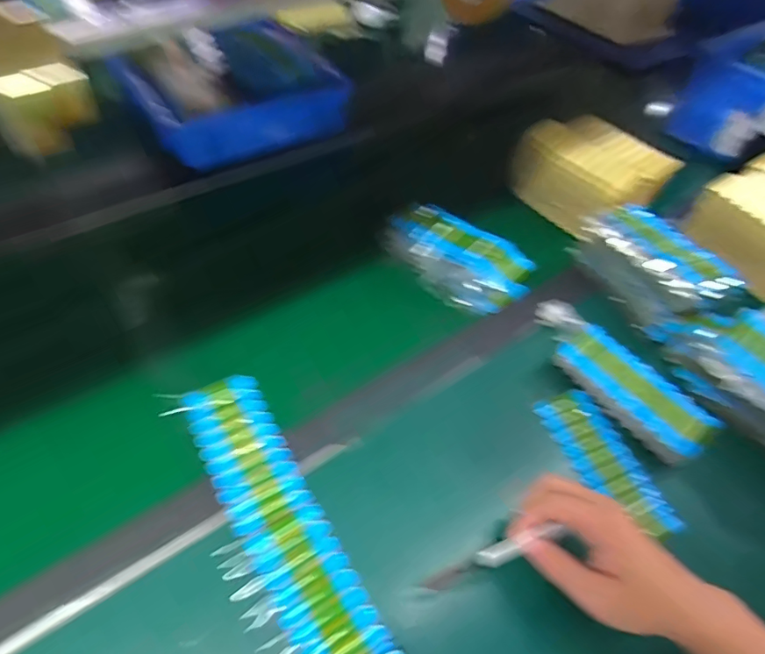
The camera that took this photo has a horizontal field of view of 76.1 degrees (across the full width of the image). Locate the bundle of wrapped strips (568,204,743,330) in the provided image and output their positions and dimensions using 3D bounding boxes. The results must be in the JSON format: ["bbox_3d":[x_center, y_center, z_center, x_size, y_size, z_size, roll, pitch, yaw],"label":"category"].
[{"bbox_3d":[0.334,-0.080,0.610,0.089,0.072,0.168,-17,55,-17],"label":"bundle of wrapped strips"}]

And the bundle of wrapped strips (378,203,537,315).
[{"bbox_3d":[0.090,-0.090,0.631,0.186,0.046,0.100,37,58,22],"label":"bundle of wrapped strips"}]

